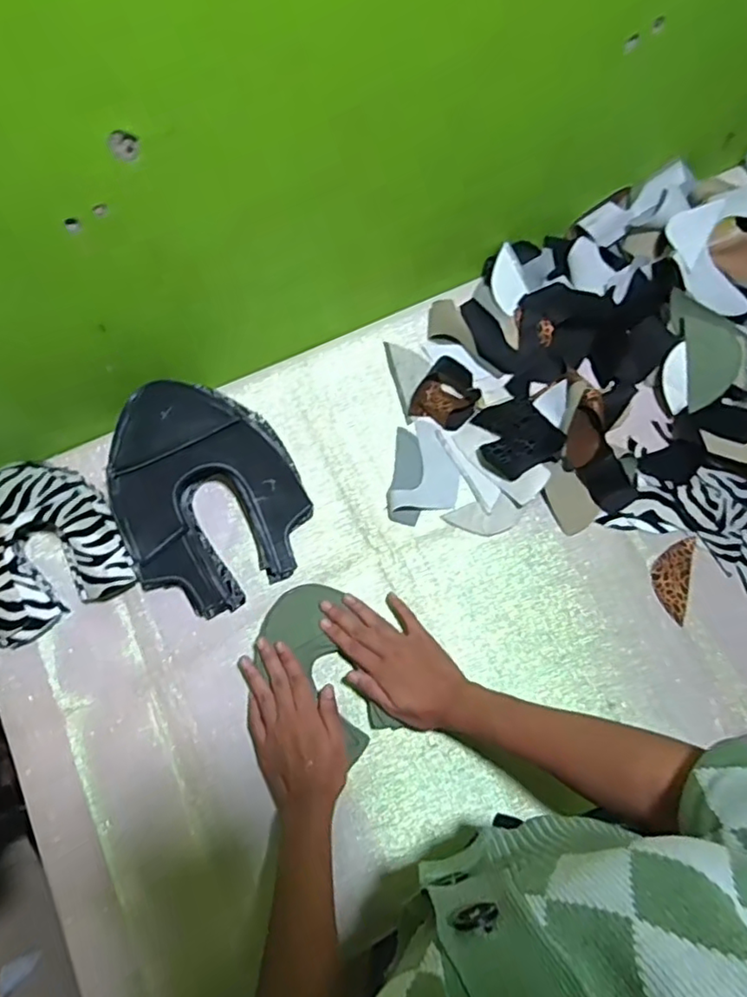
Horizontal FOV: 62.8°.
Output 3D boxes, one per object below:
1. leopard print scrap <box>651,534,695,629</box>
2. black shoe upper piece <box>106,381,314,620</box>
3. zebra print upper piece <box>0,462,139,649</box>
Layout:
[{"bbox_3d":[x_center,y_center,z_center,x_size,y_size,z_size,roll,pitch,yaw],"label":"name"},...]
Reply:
[{"bbox_3d":[0.328,0.087,0.672,0.039,0.008,0.091,12,73,4],"label":"leopard print scrap"},{"bbox_3d":[-0.177,-0.010,0.655,0.192,0.101,0.241,-19,73,-6],"label":"black shoe upper piece"},{"bbox_3d":[-0.357,0.052,0.650,0.163,0.075,0.168,-31,75,-9],"label":"zebra print upper piece"}]

